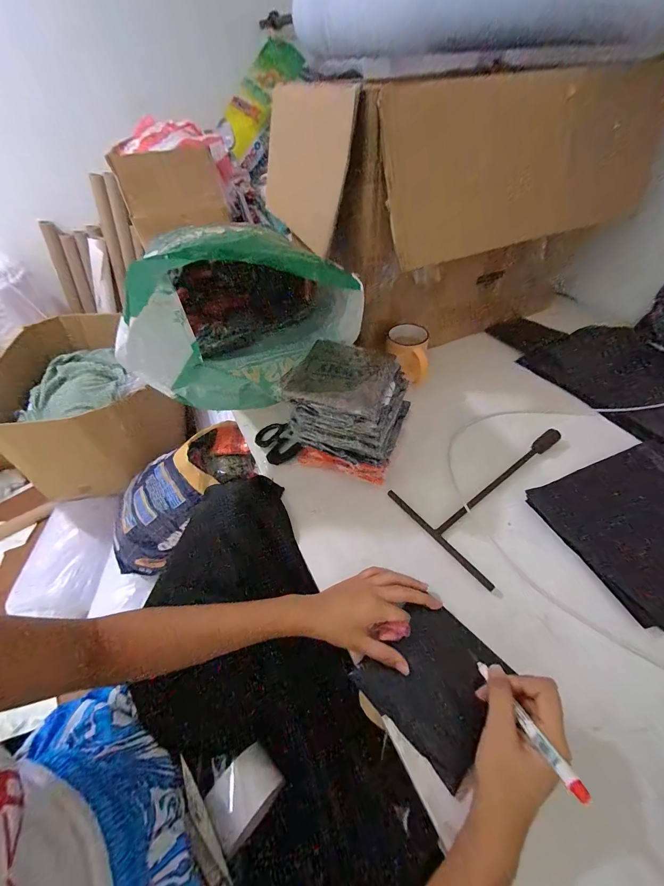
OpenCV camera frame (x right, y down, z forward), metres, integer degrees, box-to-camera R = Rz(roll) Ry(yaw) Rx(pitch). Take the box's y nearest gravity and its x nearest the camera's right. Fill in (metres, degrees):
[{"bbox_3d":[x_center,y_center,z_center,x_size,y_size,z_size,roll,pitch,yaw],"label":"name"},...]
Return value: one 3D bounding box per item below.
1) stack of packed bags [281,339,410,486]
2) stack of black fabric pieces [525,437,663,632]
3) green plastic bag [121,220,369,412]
[{"bbox_3d":[0.028,-0.042,0.499,0.145,0.172,0.130,16,52,19],"label":"stack of packed bags"},{"bbox_3d":[0.443,0.101,0.441,0.265,0.011,0.204,-17,49,-10],"label":"stack of black fabric pieces"},{"bbox_3d":[-0.147,-0.257,0.562,0.331,0.239,0.358,-16,51,-11],"label":"green plastic bag"}]

